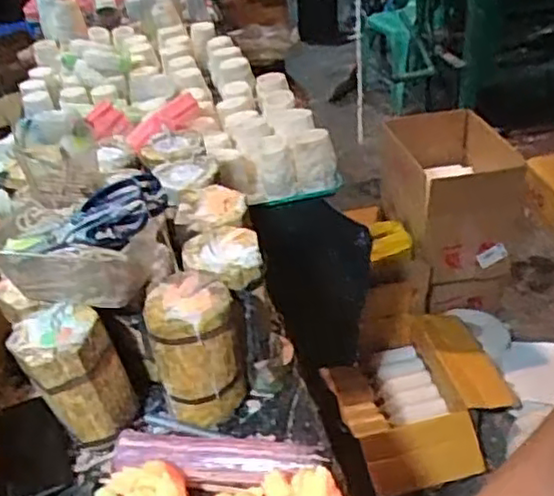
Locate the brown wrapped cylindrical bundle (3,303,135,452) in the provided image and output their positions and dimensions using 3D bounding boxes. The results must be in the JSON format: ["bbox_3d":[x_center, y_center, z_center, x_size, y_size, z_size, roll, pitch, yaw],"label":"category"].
[{"bbox_3d":[-0.217,0.138,0.736,0.096,0.143,0.087,-25,39,-25],"label":"brown wrapped cylindrical bundle"}]

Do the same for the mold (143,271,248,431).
[{"bbox_3d":[-0.084,0.115,0.755,0.099,0.159,0.087,-12,35,-8],"label":"mold"}]

